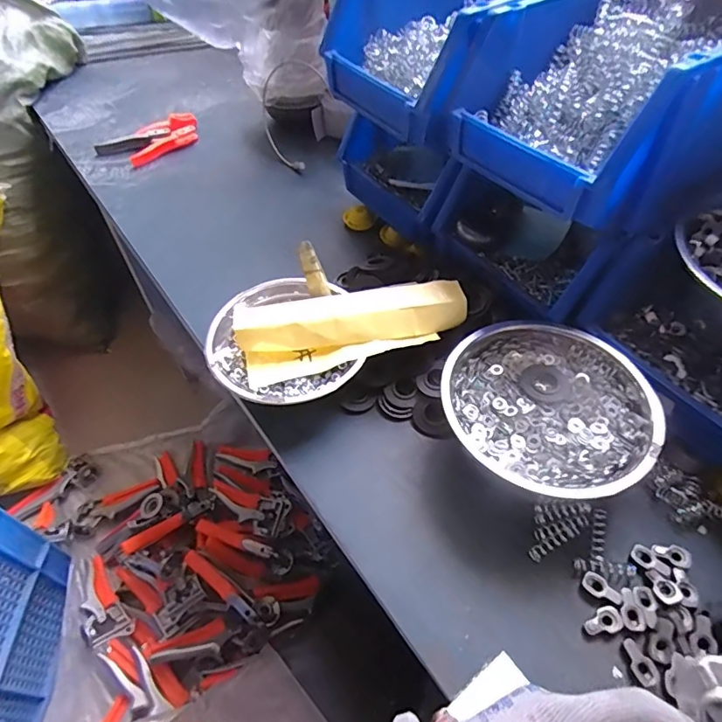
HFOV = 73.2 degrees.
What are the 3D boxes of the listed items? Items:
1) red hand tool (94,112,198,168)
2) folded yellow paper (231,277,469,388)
[{"bbox_3d":[-0.363,-0.390,0.851,0.175,0.023,0.105,-29,56,-21],"label":"red hand tool"},{"bbox_3d":[-0.007,-0.042,0.504,0.234,0.031,0.070,-12,52,-8],"label":"folded yellow paper"}]

